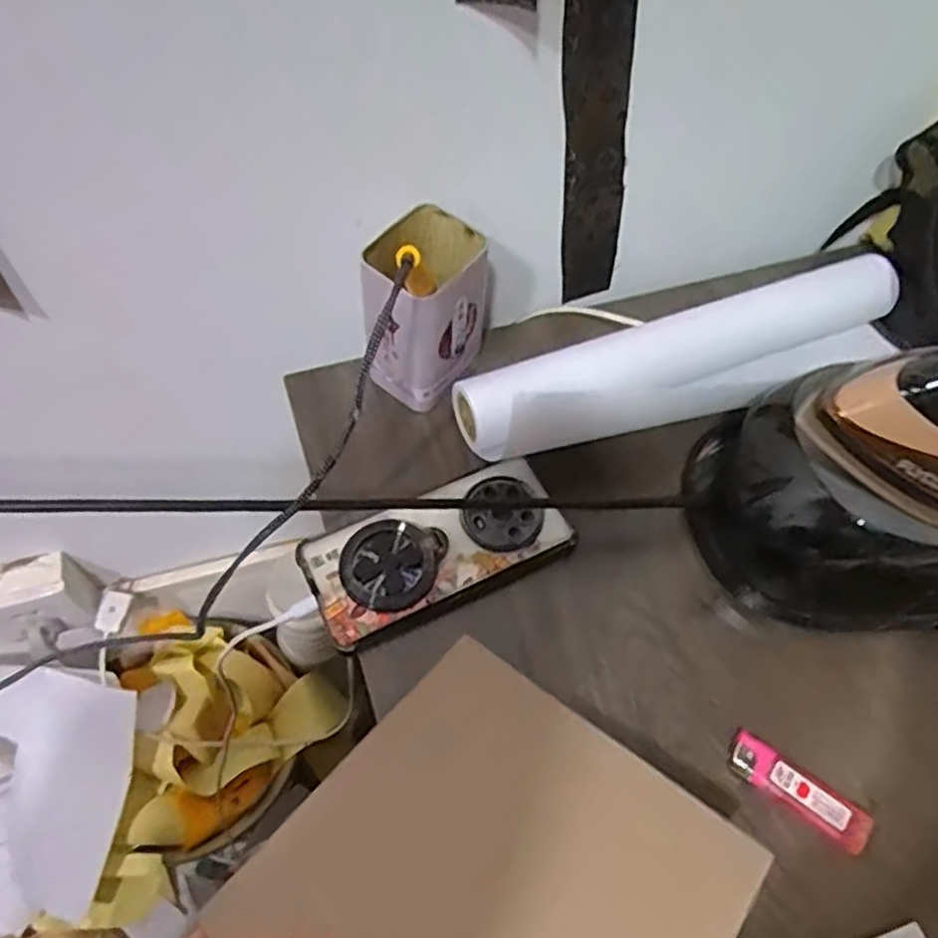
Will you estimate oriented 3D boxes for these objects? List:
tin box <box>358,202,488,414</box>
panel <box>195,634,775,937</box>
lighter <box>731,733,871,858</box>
[{"bbox_3d":[-0.025,-0.107,0.482,0.063,0.131,0.088,34,62,17],"label":"tin box"},{"bbox_3d":[0.010,0.181,0.306,0.175,0.011,0.174,33,57,23],"label":"panel"},{"bbox_3d":[0.179,0.174,0.385,0.077,0.010,0.023,32,62,16],"label":"lighter"}]

